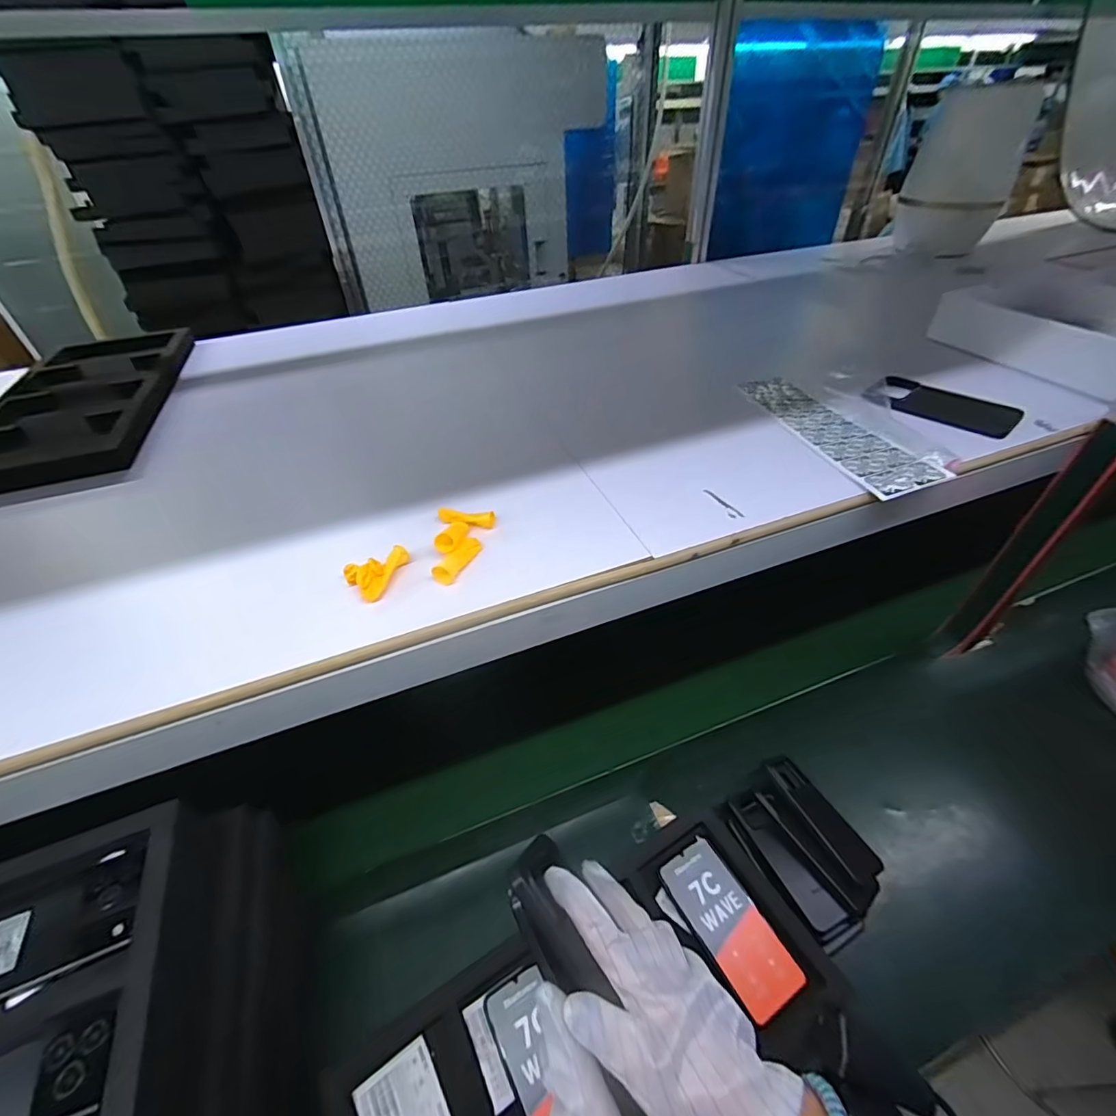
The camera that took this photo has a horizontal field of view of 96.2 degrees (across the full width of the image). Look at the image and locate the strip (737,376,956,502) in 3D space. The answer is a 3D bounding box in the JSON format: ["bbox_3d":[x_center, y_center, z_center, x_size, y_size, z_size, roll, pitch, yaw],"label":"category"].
[{"bbox_3d":[0.331,-0.162,0.616,0.079,0.010,0.282,-14,43,-8],"label":"strip"}]

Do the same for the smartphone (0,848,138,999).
[{"bbox_3d":[-0.415,0.293,0.393,0.151,0.014,0.081,-17,44,-15],"label":"smartphone"}]

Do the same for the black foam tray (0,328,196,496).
[{"bbox_3d":[-0.721,-0.244,0.772,0.239,0.040,0.478,-15,44,-12],"label":"black foam tray"}]

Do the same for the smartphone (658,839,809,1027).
[{"bbox_3d":[0.189,0.403,0.554,0.070,0.014,0.160,-23,46,-21],"label":"smartphone"}]

